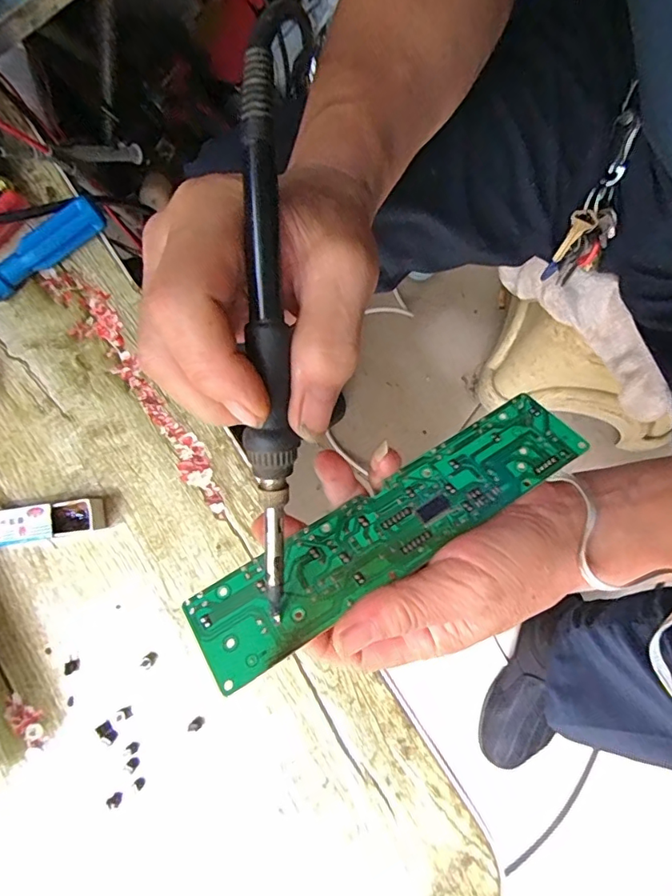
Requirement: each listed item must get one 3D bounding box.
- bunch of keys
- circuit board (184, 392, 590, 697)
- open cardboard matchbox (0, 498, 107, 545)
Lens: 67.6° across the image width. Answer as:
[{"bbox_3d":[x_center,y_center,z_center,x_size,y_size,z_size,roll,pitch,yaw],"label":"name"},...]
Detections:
[{"bbox_3d":[0.220,-0.205,0.422,0.043,0.158,0.030,5,51,2],"label":"bunch of keys"},{"bbox_3d":[0.029,0.035,0.240,0.202,0.004,0.044,-30,58,-14],"label":"circuit board"},{"bbox_3d":[-0.179,0.046,0.302,0.071,0.019,0.020,-10,77,-1],"label":"open cardboard matchbox"}]

